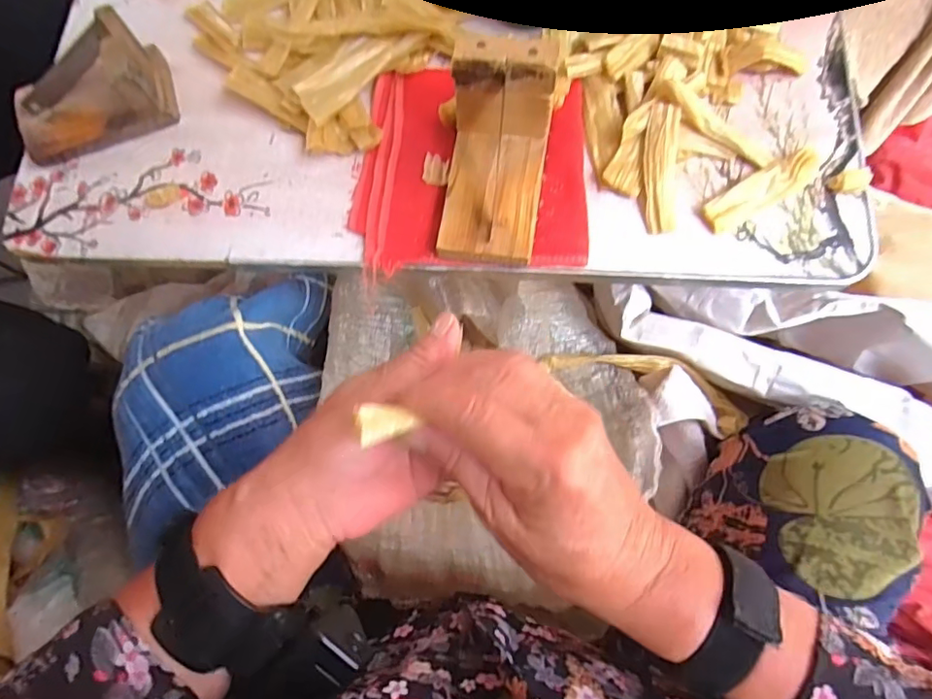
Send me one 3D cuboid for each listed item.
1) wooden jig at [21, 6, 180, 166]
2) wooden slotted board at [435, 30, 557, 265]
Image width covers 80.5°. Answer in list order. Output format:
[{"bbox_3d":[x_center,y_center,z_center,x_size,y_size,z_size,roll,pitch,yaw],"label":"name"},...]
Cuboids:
[{"bbox_3d":[-0.280,-0.190,0.399,0.114,0.058,0.067,-22,72,-5],"label":"wooden jig"},{"bbox_3d":[0.017,-0.117,0.332,0.060,0.074,0.101,7,72,5],"label":"wooden slotted board"}]

